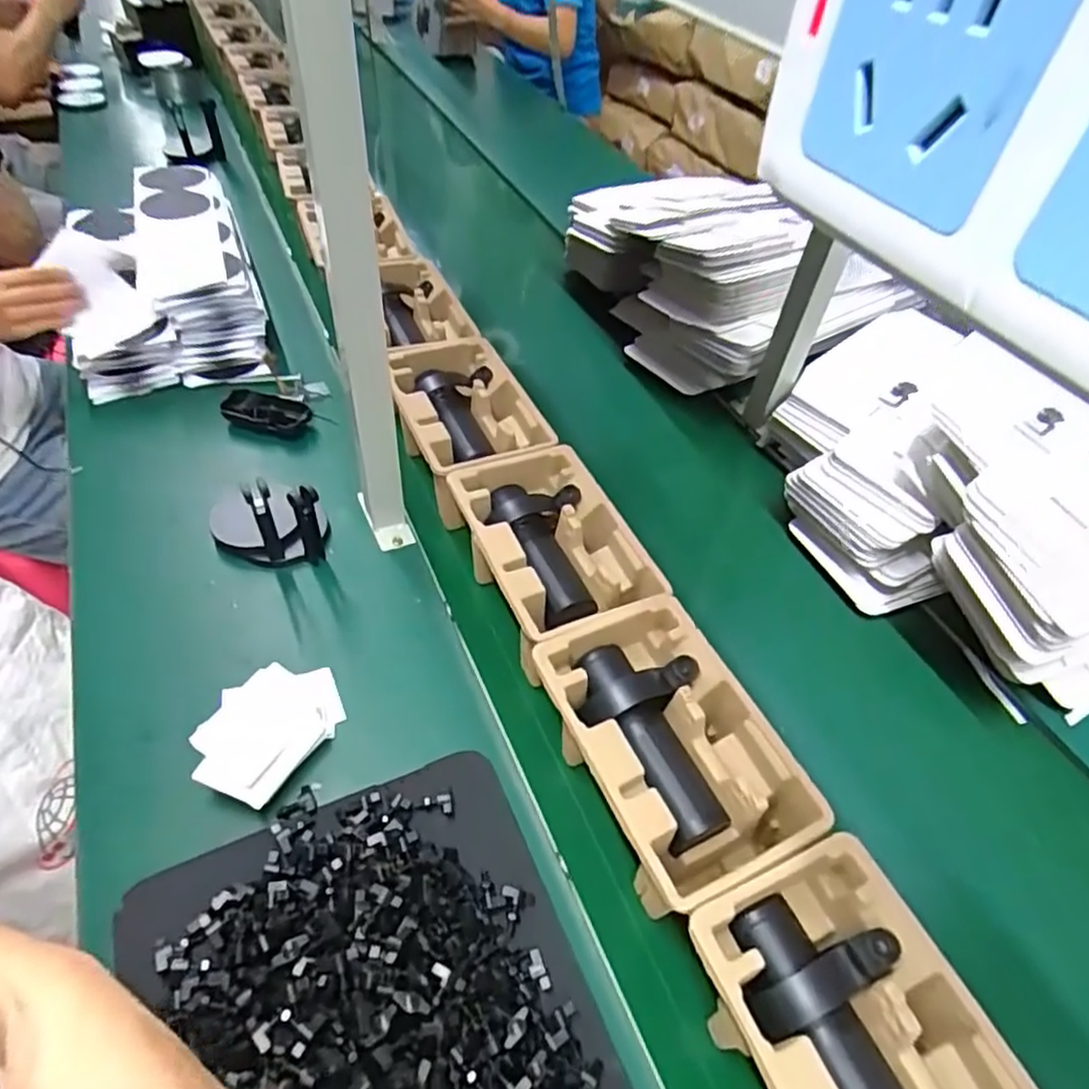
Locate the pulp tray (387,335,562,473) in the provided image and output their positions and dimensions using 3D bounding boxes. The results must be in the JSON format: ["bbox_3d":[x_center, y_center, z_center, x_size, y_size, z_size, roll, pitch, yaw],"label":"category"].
[{"bbox_3d":[-0.100,-0.163,0.805,0.146,0.051,0.234,-18,57,-19],"label":"pulp tray"}]

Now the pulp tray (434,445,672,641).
[{"bbox_3d":[0.003,0.007,0.691,0.152,0.087,0.225,-17,57,-19],"label":"pulp tray"}]

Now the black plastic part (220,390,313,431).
[{"bbox_3d":[-0.355,-0.175,0.875,0.105,0.028,0.055,9,53,0],"label":"black plastic part"}]

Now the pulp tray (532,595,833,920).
[{"bbox_3d":[0.096,0.167,0.558,0.152,0.081,0.229,-21,58,-21],"label":"pulp tray"}]

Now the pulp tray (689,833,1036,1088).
[{"bbox_3d":[0.197,0.332,0.436,0.158,0.104,0.229,-16,57,-19],"label":"pulp tray"}]

